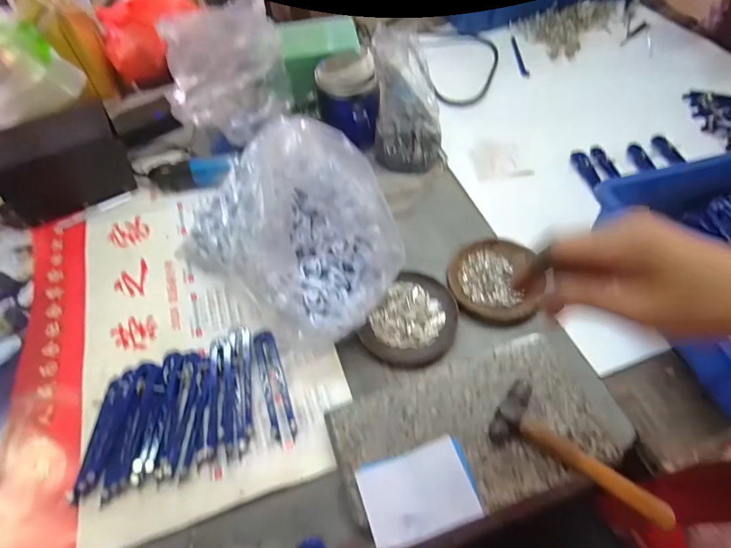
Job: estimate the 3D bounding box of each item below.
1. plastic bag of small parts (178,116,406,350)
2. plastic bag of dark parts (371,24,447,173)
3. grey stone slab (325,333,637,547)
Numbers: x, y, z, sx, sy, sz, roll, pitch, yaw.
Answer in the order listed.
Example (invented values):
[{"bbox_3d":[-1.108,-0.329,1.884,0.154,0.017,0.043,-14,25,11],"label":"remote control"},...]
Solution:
[{"bbox_3d":[-0.086,-0.048,0.469,0.175,0.164,0.245,-39,62,-21],"label":"plastic bag of small parts"},{"bbox_3d":[0.063,-0.263,0.634,0.106,0.065,0.221,-3,77,3],"label":"plastic bag of dark parts"},{"bbox_3d":[0.111,0.149,0.400,0.269,0.022,0.148,-18,58,-9],"label":"grey stone slab"}]

